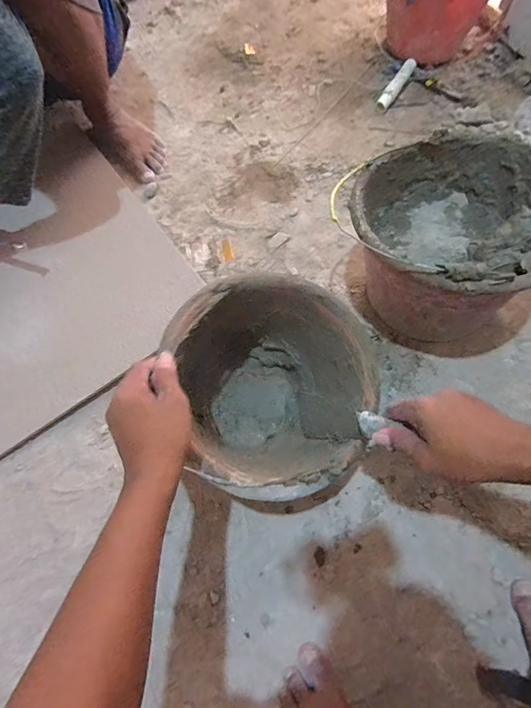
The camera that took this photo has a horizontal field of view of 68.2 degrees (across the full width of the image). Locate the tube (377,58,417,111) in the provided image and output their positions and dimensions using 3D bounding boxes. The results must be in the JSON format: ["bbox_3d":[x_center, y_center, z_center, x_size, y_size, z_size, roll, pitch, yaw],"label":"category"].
[{"bbox_3d":[0.290,-0.595,0.868,0.033,0.035,0.140,29,71,13],"label":"tube"}]

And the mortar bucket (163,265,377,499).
[{"bbox_3d":[-0.016,0.043,0.504,0.247,0.176,0.247,32,67,-10],"label":"mortar bucket"}]

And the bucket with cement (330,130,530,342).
[{"bbox_3d":[0.258,-0.163,0.568,0.270,0.188,0.259,-1,67,2],"label":"bucket with cement"}]

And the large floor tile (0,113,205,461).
[{"bbox_3d":[-0.475,-0.116,0.703,0.600,0.017,0.556,-38,72,-11],"label":"large floor tile"}]

